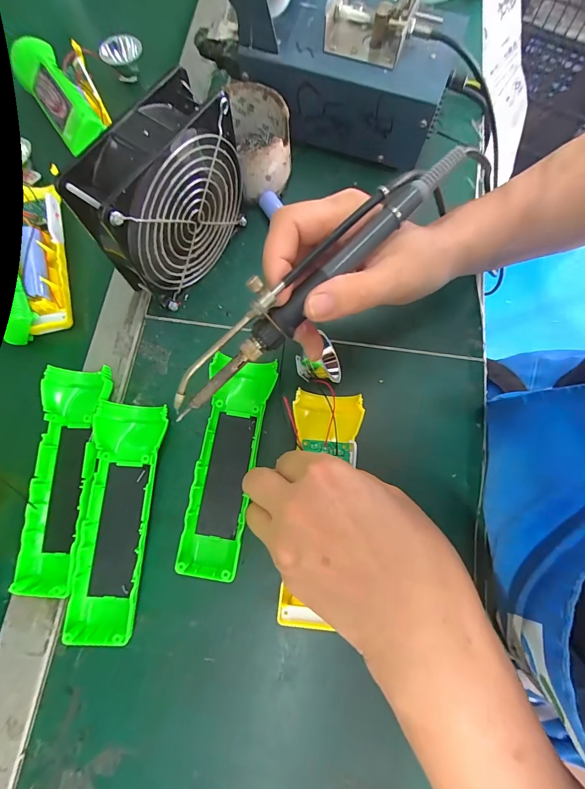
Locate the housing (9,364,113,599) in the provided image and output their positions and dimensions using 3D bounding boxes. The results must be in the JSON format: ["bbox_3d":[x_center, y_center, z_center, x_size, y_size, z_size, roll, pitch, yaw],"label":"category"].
[{"bbox_3d":[-0.169,0.058,0.261,0.051,0.028,0.160,3,75,1],"label":"housing"}]

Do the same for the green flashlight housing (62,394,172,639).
[{"bbox_3d":[-0.126,0.086,0.255,0.046,0.025,0.162,5,75,1],"label":"green flashlight housing"}]

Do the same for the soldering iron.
[{"bbox_3d":[0.008,-0.063,0.189,0.202,0.026,0.024,-41,78,5],"label":"soldering iron"}]

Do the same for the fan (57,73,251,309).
[{"bbox_3d":[-0.093,-0.135,0.266,0.045,0.121,0.126,31,77,8],"label":"fan"}]

